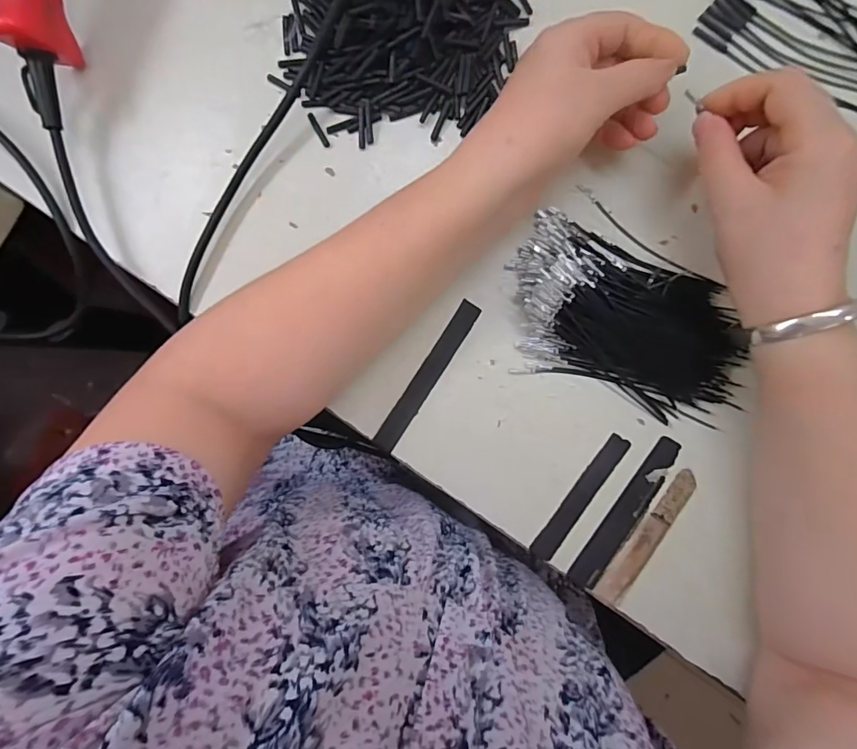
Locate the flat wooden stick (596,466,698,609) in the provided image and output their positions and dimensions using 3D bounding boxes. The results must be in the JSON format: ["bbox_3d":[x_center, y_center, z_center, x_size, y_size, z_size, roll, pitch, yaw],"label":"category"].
[{"bbox_3d":[0.147,0.109,0.313,0.018,0.004,0.101,34,93,2],"label":"flat wooden stick"}]

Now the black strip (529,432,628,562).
[{"bbox_3d":[0.103,0.083,0.316,0.015,0.004,0.096,35,93,2],"label":"black strip"}]

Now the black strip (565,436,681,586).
[{"bbox_3d":[0.133,0.093,0.314,0.018,0.004,0.113,33,93,2],"label":"black strip"}]

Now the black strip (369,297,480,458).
[{"bbox_3d":[-0.001,0.002,0.322,0.015,0.004,0.114,33,93,2],"label":"black strip"}]

